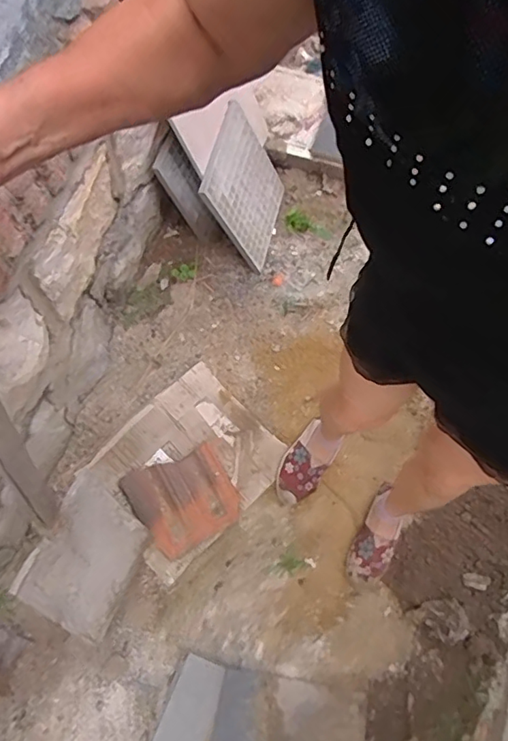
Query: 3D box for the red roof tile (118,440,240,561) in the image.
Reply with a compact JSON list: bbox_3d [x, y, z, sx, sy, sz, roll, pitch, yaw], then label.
[{"bbox_3d":[-0.154,0.279,1.190,0.207,0.031,0.200,-30,74,-12],"label":"red roof tile"}]

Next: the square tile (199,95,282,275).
[{"bbox_3d":[-0.020,-0.482,1.404,0.015,0.308,0.329,-1,62,29],"label":"square tile"}]

